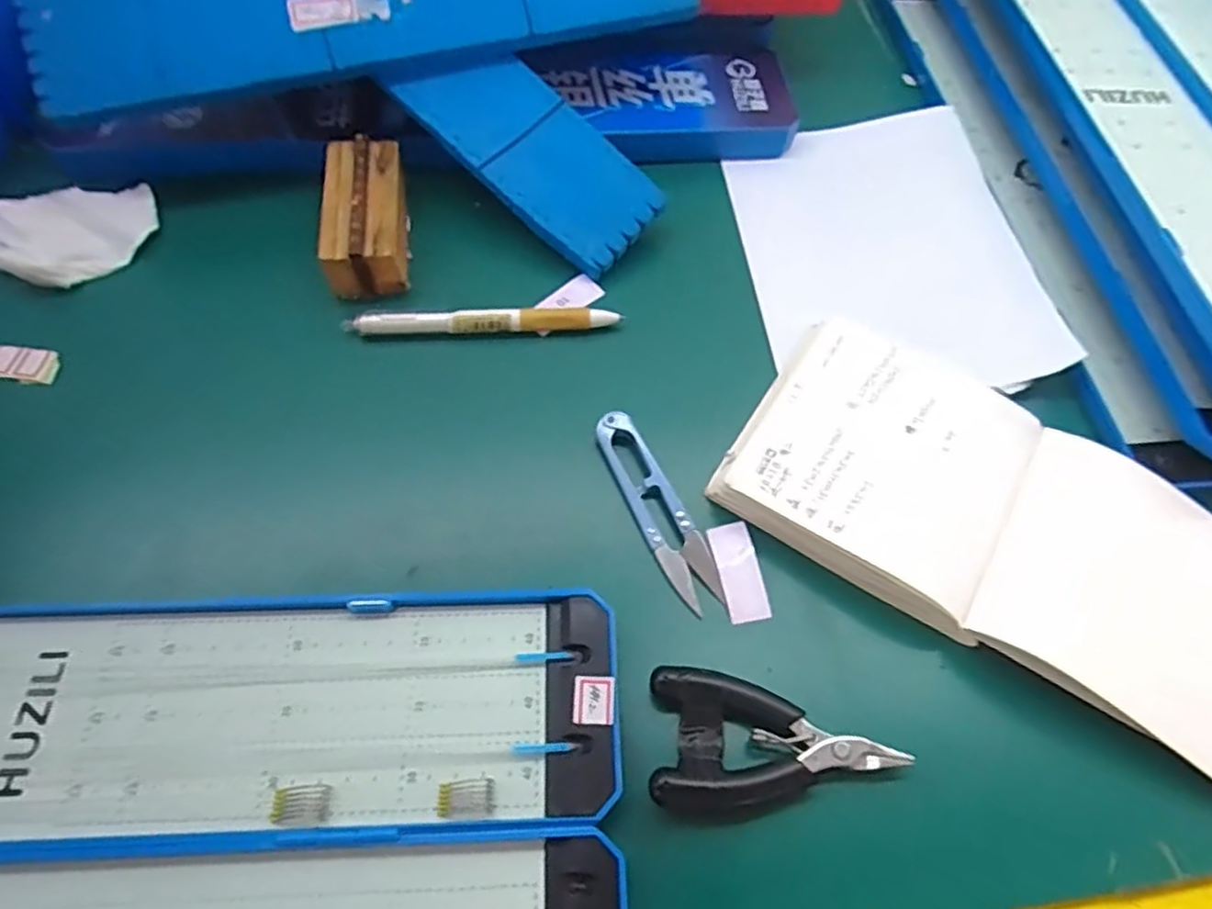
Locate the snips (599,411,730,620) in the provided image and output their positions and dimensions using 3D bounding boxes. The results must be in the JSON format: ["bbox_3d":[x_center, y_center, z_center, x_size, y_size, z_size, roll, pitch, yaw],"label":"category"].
[{"bbox_3d":[0.024,0.024,0.318,0.023,0.009,0.101,-22,67,-13],"label":"snips"}]

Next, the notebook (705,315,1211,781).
[{"bbox_3d":[0.184,0.030,0.313,0.245,0.015,0.130,31,66,12],"label":"notebook"}]

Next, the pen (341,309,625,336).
[{"bbox_3d":[-0.063,-0.070,0.361,0.140,0.012,0.009,-3,64,-5],"label":"pen"}]

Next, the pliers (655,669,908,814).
[{"bbox_3d":[0.064,0.111,0.265,0.091,0.019,0.050,4,63,-1],"label":"pliers"}]

